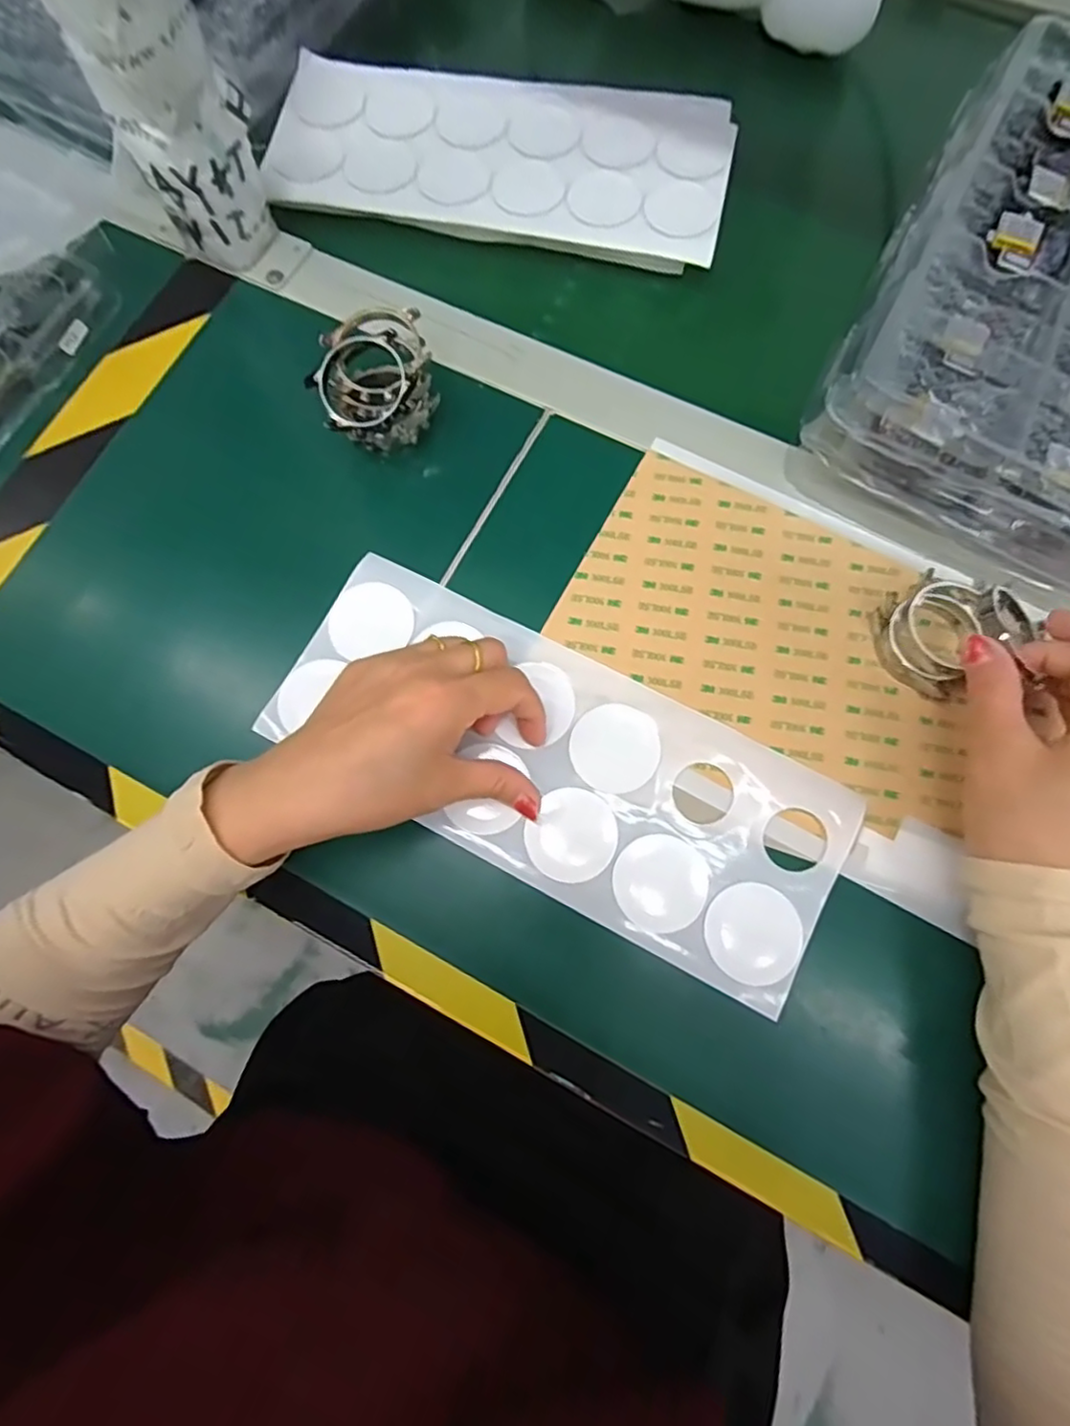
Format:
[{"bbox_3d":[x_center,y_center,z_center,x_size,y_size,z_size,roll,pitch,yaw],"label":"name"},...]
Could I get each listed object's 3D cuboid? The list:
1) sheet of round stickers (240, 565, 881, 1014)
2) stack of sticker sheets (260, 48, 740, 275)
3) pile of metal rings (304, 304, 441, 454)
[{"bbox_3d":[0.008,0.024,0.309,0.275,0.005,0.109,27,79,9],"label":"sheet of round stickers"},{"bbox_3d":[-0.024,-0.347,0.398,0.280,0.012,0.123,10,76,4],"label":"stack of sticker sheets"},{"bbox_3d":[-0.085,-0.174,0.342,0.058,0.040,0.060,0,76,1],"label":"pile of metal rings"}]

